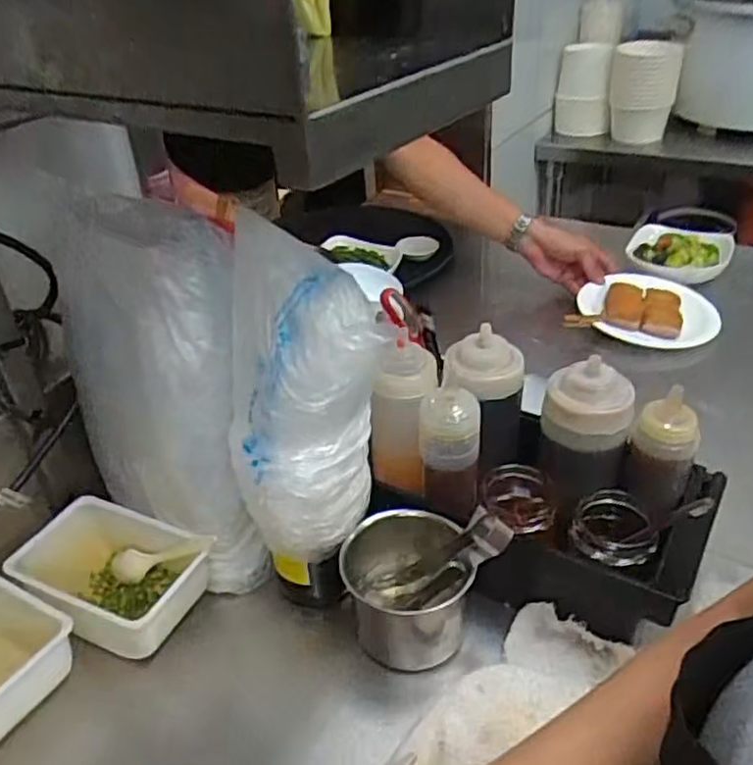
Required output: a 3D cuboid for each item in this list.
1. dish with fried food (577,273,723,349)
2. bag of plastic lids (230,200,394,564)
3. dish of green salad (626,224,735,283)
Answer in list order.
[{"bbox_3d":[0.381,-0.105,0.984,0.180,0.035,0.147,6,36,11],"label":"dish with fried food"},{"bbox_3d":[-0.051,0.017,0.468,0.086,0.227,0.090,-19,37,-20],"label":"bag of plastic lids"},{"bbox_3d":[0.466,-0.203,1.073,0.145,0.035,0.134,-1,35,1],"label":"dish of green salad"}]

